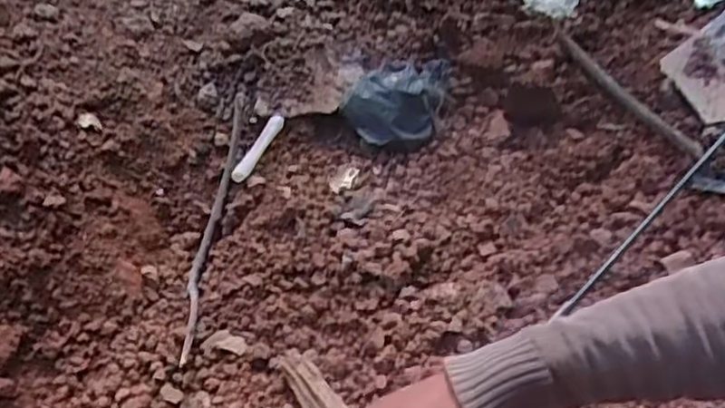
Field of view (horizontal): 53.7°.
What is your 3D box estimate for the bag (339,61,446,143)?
[{"bbox_3d":[0.046,-0.138,0.945,0.134,0.065,0.123,6,51,11],"label":"bag"}]

